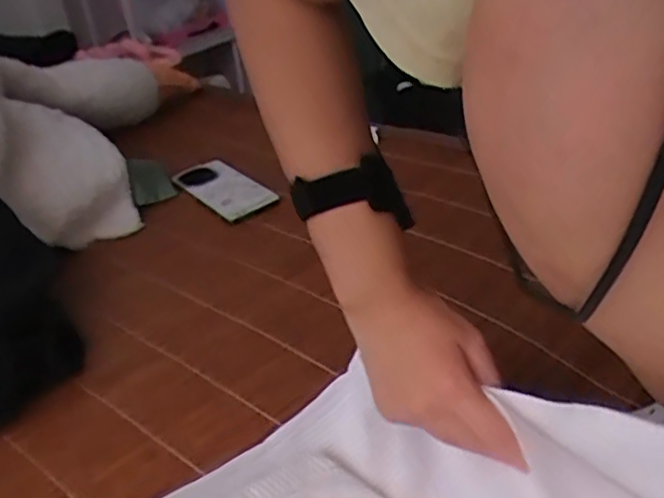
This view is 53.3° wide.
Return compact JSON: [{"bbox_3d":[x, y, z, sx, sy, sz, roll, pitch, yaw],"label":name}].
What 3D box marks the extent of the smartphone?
[{"bbox_3d":[-0.141,-0.080,0.852,0.074,0.010,0.144,-30,45,-31],"label":"smartphone"}]

